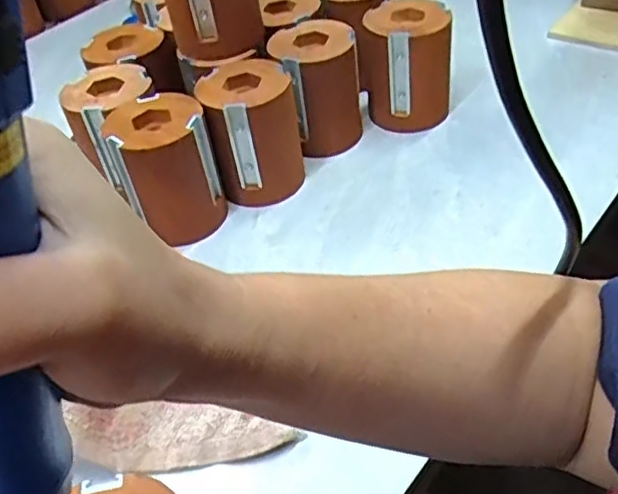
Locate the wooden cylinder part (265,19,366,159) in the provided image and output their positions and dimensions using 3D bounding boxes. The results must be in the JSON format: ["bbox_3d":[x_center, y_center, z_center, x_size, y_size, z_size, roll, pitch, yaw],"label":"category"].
[{"bbox_3d":[0.009,-0.146,0.596,0.076,0.102,0.084,-2,45,5],"label":"wooden cylinder part"}]

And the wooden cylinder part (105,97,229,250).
[{"bbox_3d":[-0.117,-0.064,0.537,0.076,0.100,0.075,-24,47,-16],"label":"wooden cylinder part"}]

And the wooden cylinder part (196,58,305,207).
[{"bbox_3d":[-0.046,-0.097,0.560,0.079,0.101,0.070,-9,44,-2],"label":"wooden cylinder part"}]

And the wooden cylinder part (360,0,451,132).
[{"bbox_3d":[0.091,-0.170,0.603,0.081,0.107,0.066,2,45,9],"label":"wooden cylinder part"}]

